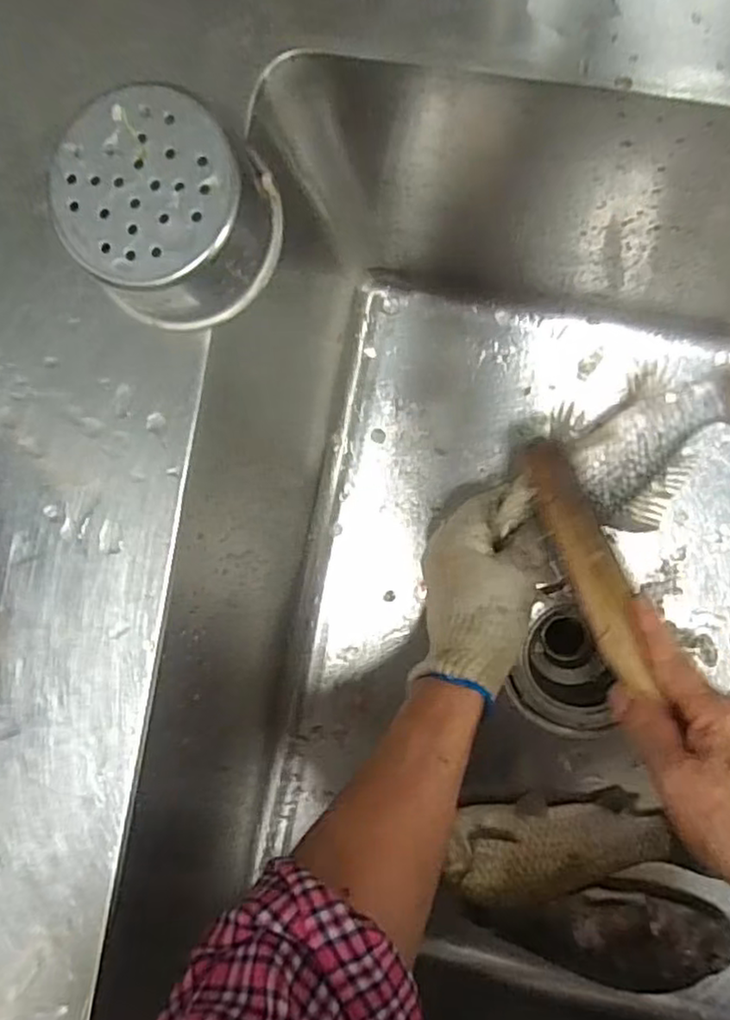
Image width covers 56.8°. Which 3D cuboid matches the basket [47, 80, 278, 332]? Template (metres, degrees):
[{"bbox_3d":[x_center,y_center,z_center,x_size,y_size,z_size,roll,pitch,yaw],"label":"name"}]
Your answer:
[{"bbox_3d":[-0.067,-0.099,0.231,0.064,0.040,0.064,19,95,6],"label":"basket"}]

